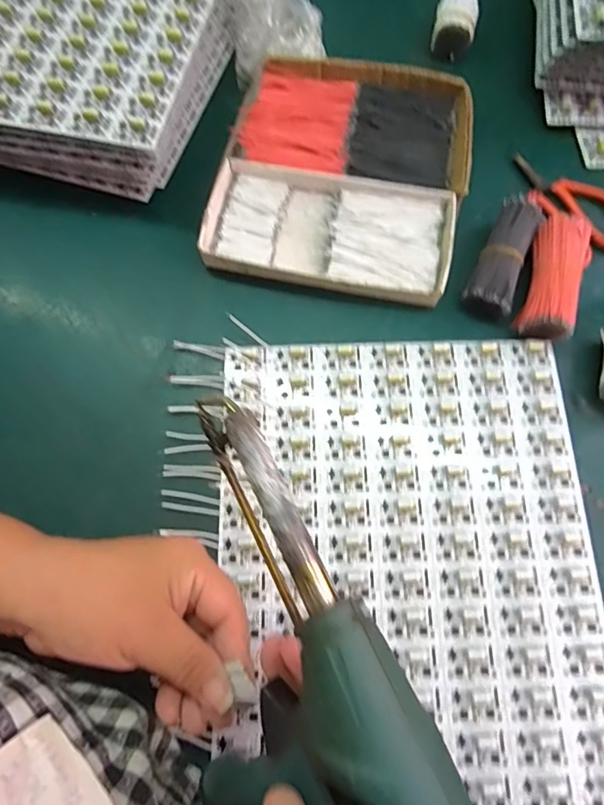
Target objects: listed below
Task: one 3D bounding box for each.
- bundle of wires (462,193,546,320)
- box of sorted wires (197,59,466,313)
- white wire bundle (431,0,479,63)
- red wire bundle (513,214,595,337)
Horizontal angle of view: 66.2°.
[{"bbox_3d":[0.151,-0.107,0.347,0.033,0.032,0.083,25,75,8],"label":"bundle of wires"},{"bbox_3d":[0.033,-0.187,0.376,0.186,0.023,0.207,10,74,4],"label":"box of sorted wires"},{"bbox_3d":[0.141,-0.350,0.425,0.036,0.025,0.047,11,74,4],"label":"white wire bundle"},{"bbox_3d":[0.183,-0.089,0.339,0.033,0.034,0.089,16,74,6],"label":"red wire bundle"}]

